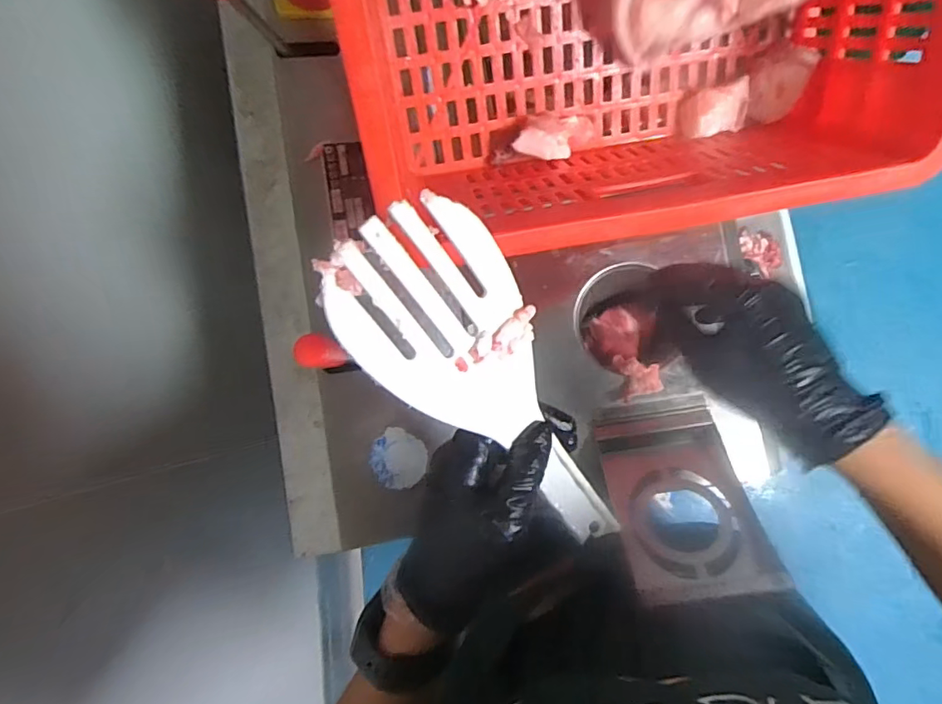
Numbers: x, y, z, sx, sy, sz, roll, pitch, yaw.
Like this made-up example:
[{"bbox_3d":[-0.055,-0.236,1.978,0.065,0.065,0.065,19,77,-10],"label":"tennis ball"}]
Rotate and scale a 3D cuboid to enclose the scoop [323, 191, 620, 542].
[{"bbox_3d":[0.022,0.029,0.292,0.082,0.025,0.240,-37,117,2],"label":"scoop"}]

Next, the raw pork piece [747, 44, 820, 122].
[{"bbox_3d":[0.272,-0.239,0.466,0.041,0.033,0.054,18,89,6],"label":"raw pork piece"}]

